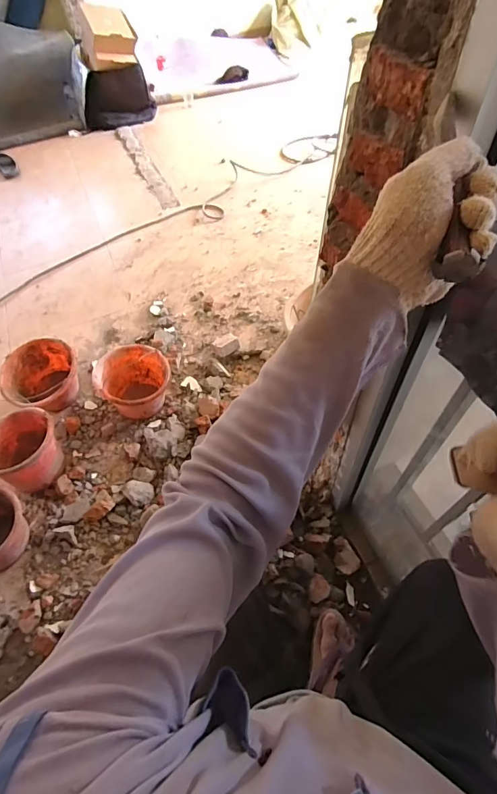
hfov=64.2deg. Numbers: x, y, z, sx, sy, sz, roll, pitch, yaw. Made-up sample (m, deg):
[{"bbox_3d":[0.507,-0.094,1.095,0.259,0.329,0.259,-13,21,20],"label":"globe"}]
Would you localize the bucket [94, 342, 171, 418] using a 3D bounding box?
[{"bbox_3d":[-0.378,-0.037,1.348,0.231,0.178,0.249,-2,55,2],"label":"bucket"}]

